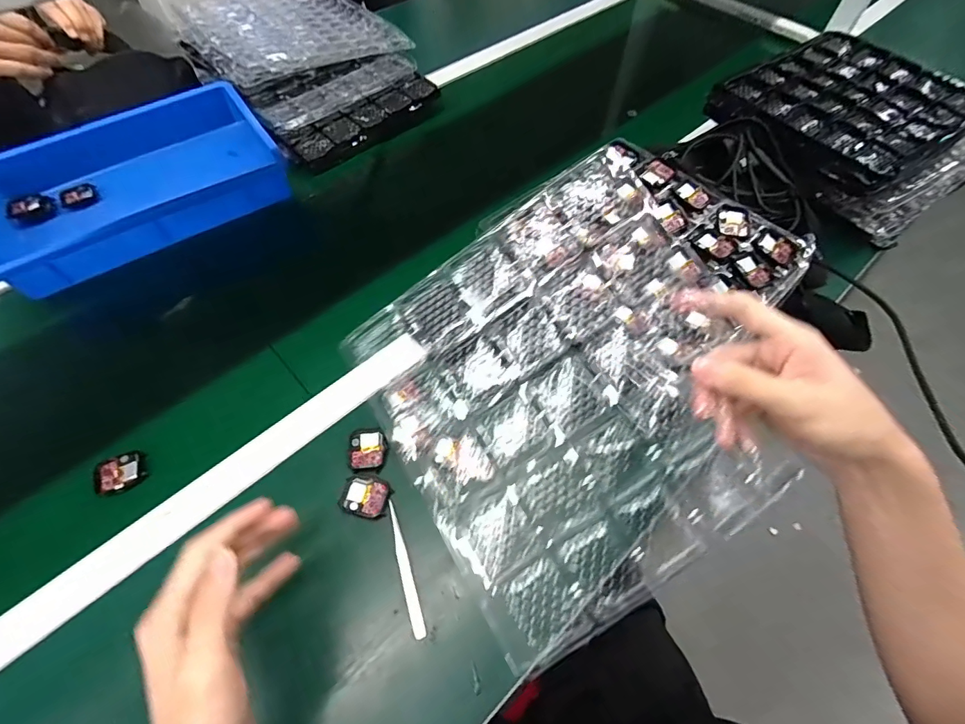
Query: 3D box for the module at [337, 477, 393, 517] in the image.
[{"bbox_3d":[-0.116,0.133,0.431,0.050,0.007,0.038,10,60,5],"label":"module"}]

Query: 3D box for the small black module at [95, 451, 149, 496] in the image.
[{"bbox_3d":[-0.369,0.113,0.444,0.043,0.010,0.041,-24,63,-14],"label":"small black module"}]

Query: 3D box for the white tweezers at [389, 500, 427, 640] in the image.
[{"bbox_3d":[-0.072,0.188,0.399,0.011,0.014,0.117,-16,61,-10],"label":"white tweezers"}]

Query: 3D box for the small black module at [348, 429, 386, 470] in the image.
[{"bbox_3d":[-0.120,0.090,0.451,0.037,0.005,0.039,-3,60,-3],"label":"small black module"}]

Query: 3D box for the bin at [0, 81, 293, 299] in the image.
[{"bbox_3d":[-0.495,-0.252,0.627,0.376,0.074,0.256,-36,66,-19],"label":"bin"}]

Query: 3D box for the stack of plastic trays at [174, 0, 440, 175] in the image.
[{"bbox_3d":[-0.295,-0.522,0.746,0.294,0.110,0.376,-39,68,-20],"label":"stack of plastic trays"}]

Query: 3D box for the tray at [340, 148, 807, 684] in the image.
[{"bbox_3d":[0.064,0.023,0.328,0.264,0.031,0.278,-32,77,3],"label":"tray"}]

